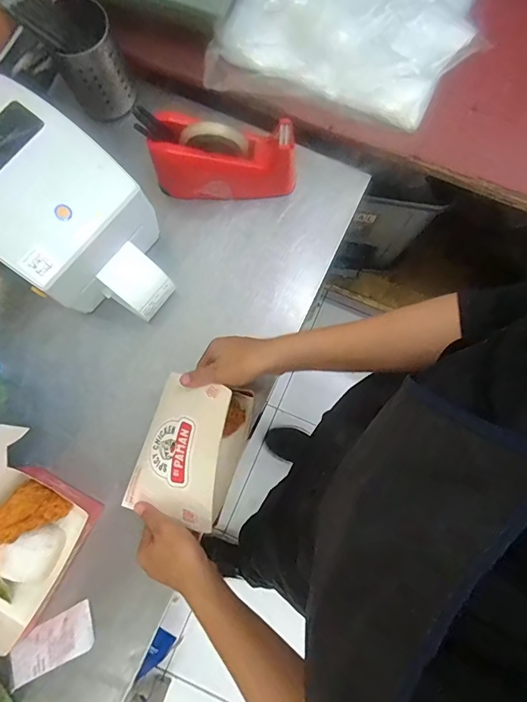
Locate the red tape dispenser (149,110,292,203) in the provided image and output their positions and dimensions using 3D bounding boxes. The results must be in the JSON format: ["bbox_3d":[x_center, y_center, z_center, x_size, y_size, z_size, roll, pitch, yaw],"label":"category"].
[{"bbox_3d":[-0.054,-0.281,0.601,0.193,0.107,0.079,-1,79,0],"label":"red tape dispenser"}]

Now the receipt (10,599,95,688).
[{"bbox_3d":[-0.264,0.364,0.530,0.106,0.004,0.053,-24,67,-7],"label":"receipt"}]

